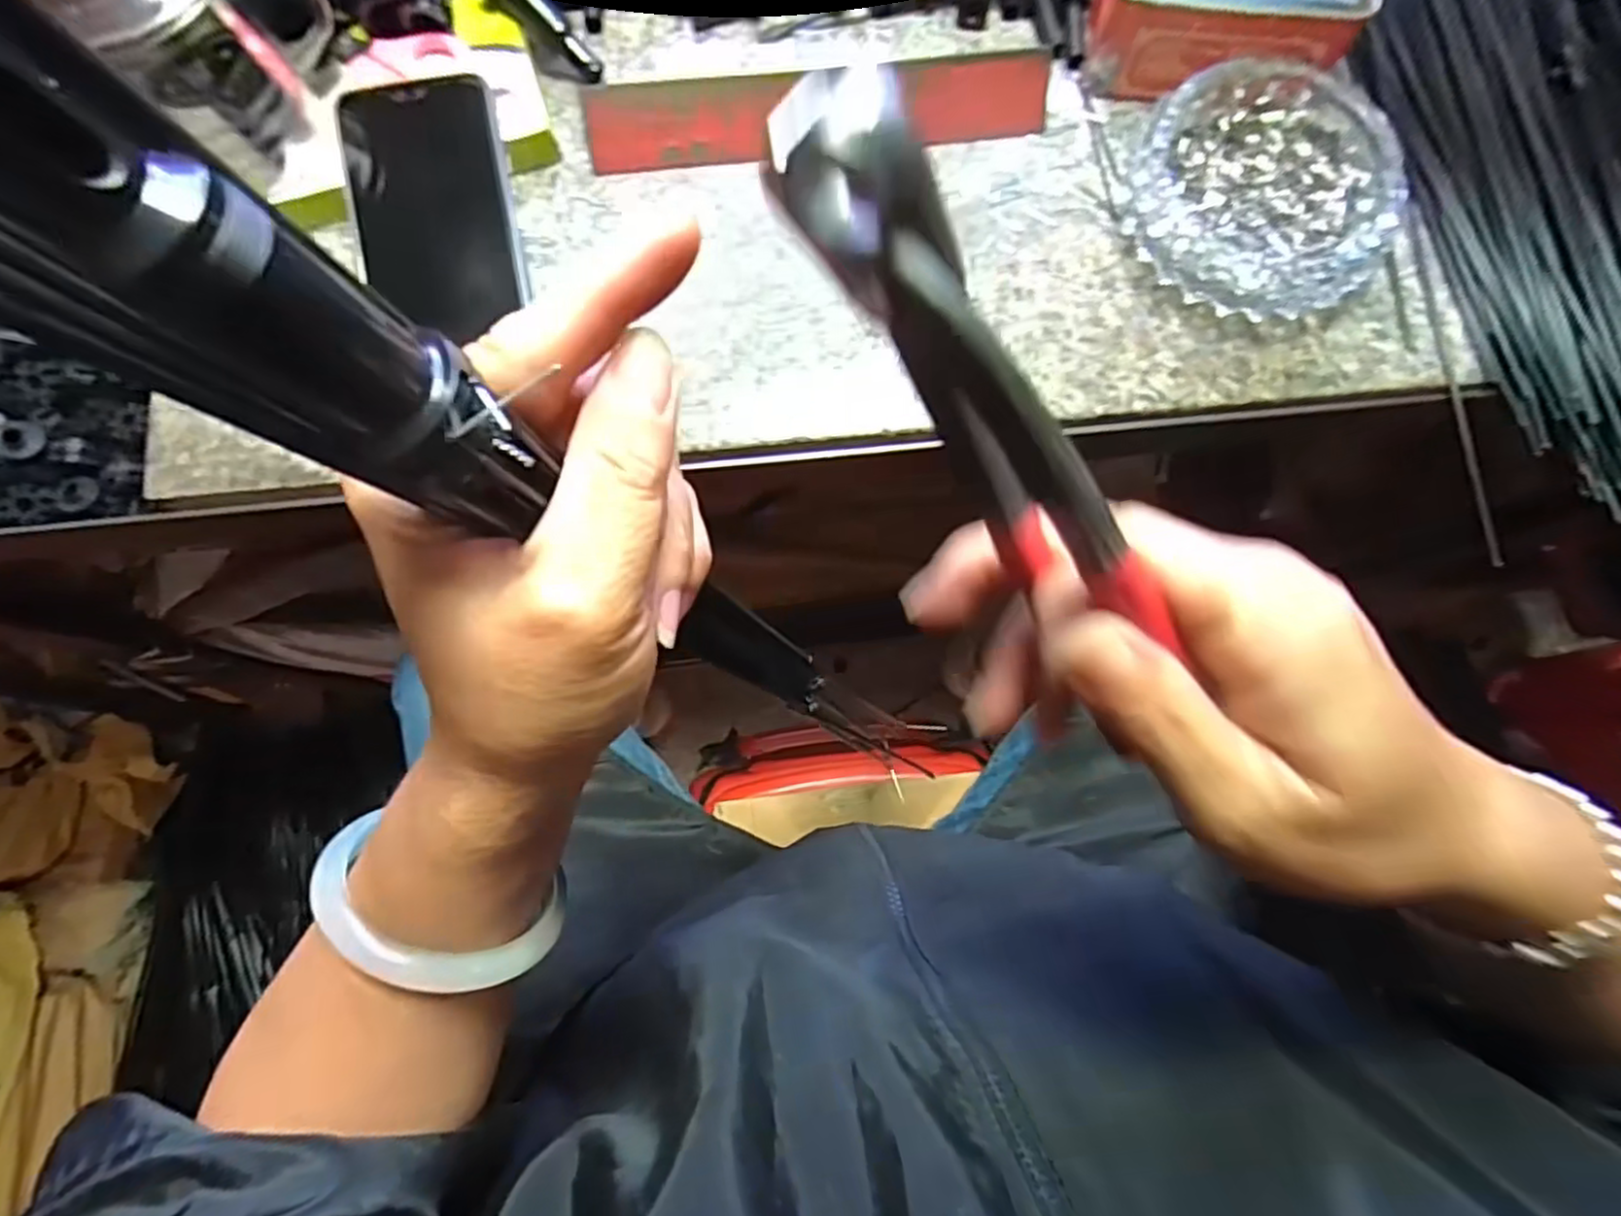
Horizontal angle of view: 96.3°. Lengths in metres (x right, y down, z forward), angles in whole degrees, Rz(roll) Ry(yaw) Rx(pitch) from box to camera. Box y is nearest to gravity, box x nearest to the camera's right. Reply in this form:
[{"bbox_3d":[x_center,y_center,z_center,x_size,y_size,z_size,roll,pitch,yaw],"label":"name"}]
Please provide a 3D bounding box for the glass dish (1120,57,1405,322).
[{"bbox_3d":[0.210,-0.195,0.343,0.115,0.033,0.116,0,79,-1],"label":"glass dish"}]

